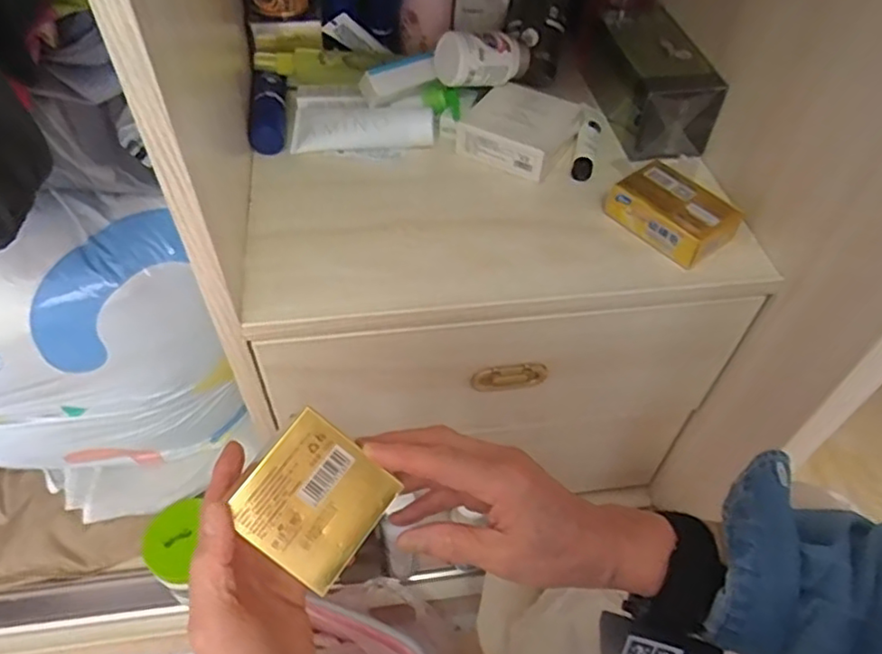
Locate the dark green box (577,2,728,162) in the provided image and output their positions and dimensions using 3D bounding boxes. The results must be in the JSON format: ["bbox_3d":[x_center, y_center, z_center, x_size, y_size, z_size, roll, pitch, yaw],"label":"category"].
[{"bbox_3d":[0.218,-0.261,0.668,0.082,0.077,0.175,-11,52,-11],"label":"dark green box"}]

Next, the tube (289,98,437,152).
[{"bbox_3d":[-0.078,-0.211,0.645,0.141,0.031,0.059,0,50,-3],"label":"tube"}]

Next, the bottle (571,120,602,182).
[{"bbox_3d":[0.147,-0.178,0.641,0.021,0.021,0.084,14,51,9],"label":"bottle"}]

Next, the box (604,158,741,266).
[{"bbox_3d":[0.209,-0.102,0.573,0.066,0.042,0.103,-37,61,-28],"label":"box"}]

